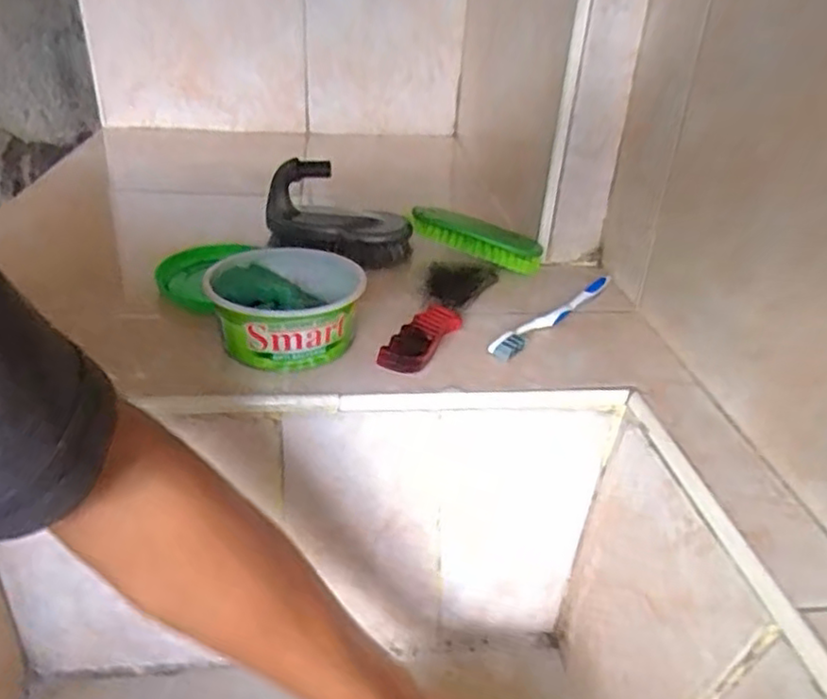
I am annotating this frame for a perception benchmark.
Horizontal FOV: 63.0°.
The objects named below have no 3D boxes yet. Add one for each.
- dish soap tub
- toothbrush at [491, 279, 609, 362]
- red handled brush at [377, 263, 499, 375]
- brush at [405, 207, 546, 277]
[{"bbox_3d":[-0.092,-0.030,0.490,0.102,0.049,0.107,3,30,-2],"label":"dish soap tub"},{"bbox_3d":[0.115,-0.029,0.545,0.016,0.017,0.167,24,35,32],"label":"toothbrush"},{"bbox_3d":[0.018,-0.031,0.536,0.045,0.022,0.195,14,31,17],"label":"red handled brush"},{"bbox_3d":[0.058,-0.106,0.633,0.125,0.026,0.041,21,31,4],"label":"brush"}]

